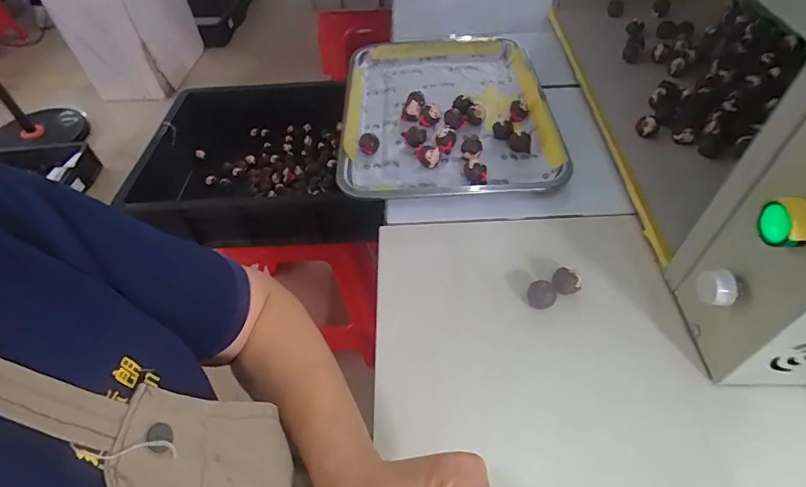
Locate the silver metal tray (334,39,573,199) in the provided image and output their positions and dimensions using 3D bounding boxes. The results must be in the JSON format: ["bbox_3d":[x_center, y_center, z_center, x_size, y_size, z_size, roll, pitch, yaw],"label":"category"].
[{"bbox_3d":[0.064,-0.194,0.605,0.280,0.032,0.370,-4,49,2],"label":"silver metal tray"}]

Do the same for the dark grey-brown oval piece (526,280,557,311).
[{"bbox_3d":[0.123,0.047,0.399,0.024,0.021,0.019,17,52,19],"label":"dark grey-brown oval piece"}]

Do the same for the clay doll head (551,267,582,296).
[{"bbox_3d":[0.148,0.037,0.406,0.024,0.025,0.022,17,52,19],"label":"clay doll head"}]

